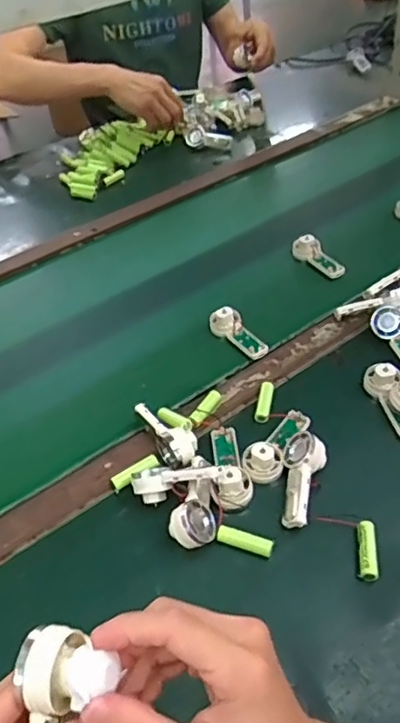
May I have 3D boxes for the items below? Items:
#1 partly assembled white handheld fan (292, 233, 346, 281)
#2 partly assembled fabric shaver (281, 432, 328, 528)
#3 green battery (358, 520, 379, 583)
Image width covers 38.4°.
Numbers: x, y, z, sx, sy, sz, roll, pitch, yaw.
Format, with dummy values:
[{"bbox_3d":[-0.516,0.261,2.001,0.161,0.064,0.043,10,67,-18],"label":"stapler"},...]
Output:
[{"bbox_3d":[0.173,-0.147,0.819,0.027,0.037,0.089,-5,43,-47],"label":"partly assembled white handheld fan"},{"bbox_3d":[0.094,0.109,0.537,0.040,0.025,0.091,8,61,13],"label":"partly assembled fabric shaver"},{"bbox_3d":[0.144,0.161,0.494,0.015,0.015,0.052,2,44,8],"label":"green battery"}]

